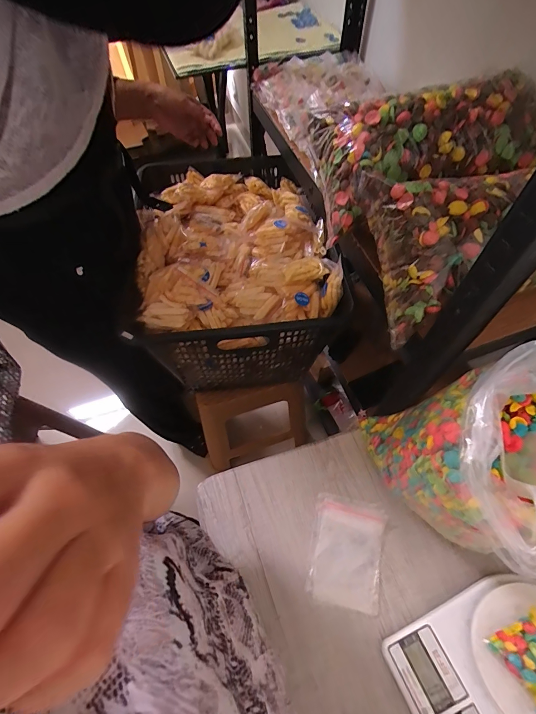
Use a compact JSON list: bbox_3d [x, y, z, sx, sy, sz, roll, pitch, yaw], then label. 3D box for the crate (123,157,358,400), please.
[{"bbox_3d":[-0.070,-0.232,0.827,0.393,0.257,0.581,-6,61,-1],"label":"crate"}]

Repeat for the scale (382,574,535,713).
[{"bbox_3d":[0.254,0.343,0.374,0.210,0.038,0.149,-24,63,-10],"label":"scale"}]

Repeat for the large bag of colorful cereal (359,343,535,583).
[{"bbox_3d":[0.233,0.121,0.373,0.205,0.251,0.180,6,62,6],"label":"large bag of colorful cereal"}]

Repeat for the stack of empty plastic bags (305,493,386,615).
[{"bbox_3d":[0.103,0.253,0.454,0.088,0.006,0.123,10,62,8],"label":"stack of empty plastic bags"}]

